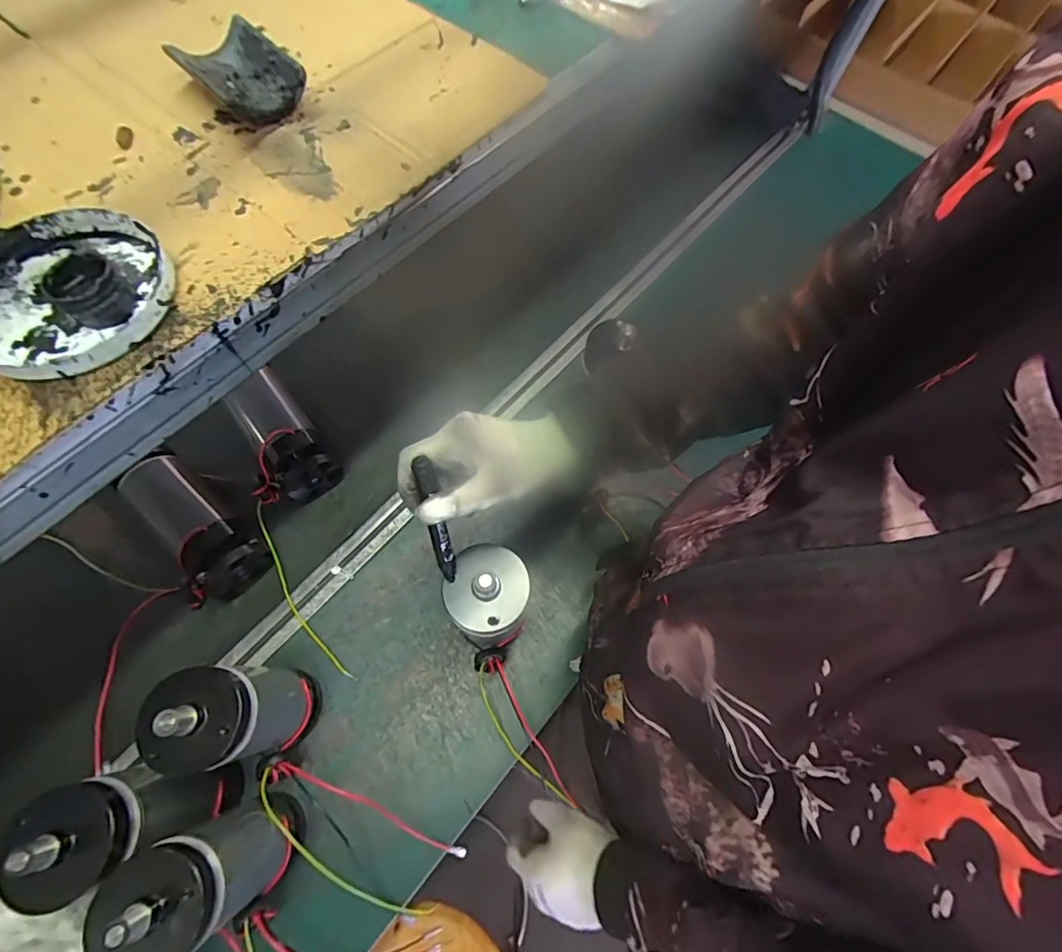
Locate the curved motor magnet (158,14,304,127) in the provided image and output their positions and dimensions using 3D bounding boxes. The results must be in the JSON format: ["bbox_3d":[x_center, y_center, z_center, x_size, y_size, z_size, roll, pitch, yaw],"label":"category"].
[{"bbox_3d":[-0.235,-0.332,0.419,0.071,0.030,0.124,-41,75,-16],"label":"curved motor magnet"}]

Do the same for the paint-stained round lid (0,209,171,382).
[{"bbox_3d":[-0.293,-0.119,0.313,0.121,0.034,0.138,-35,74,-14],"label":"paint-stained round lid"}]

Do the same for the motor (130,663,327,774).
[{"bbox_3d":[-0.277,0.232,0.500,0.074,0.236,0.083,-7,69,-5],"label":"motor"}]

